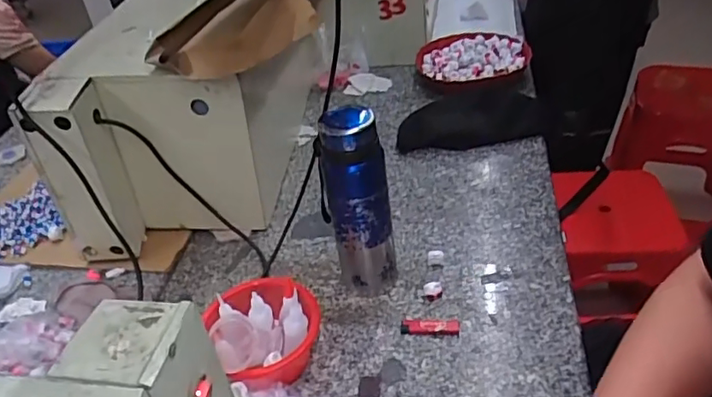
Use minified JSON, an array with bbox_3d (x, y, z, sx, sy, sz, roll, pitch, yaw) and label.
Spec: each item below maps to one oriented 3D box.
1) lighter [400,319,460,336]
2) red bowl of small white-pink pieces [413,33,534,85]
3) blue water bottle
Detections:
[{"bbox_3d":[0.097,0.168,0.773,0.075,0.012,0.025,-3,37,6],"label":"lighter"},{"bbox_3d":[0.264,-0.314,1.307,0.228,0.056,0.207,-26,40,-22],"label":"red bowl of small white-pink pieces"},{"bbox_3d":[0.000,0.011,0.788,0.087,0.277,0.076,-10,37,-2],"label":"blue water bottle"}]

